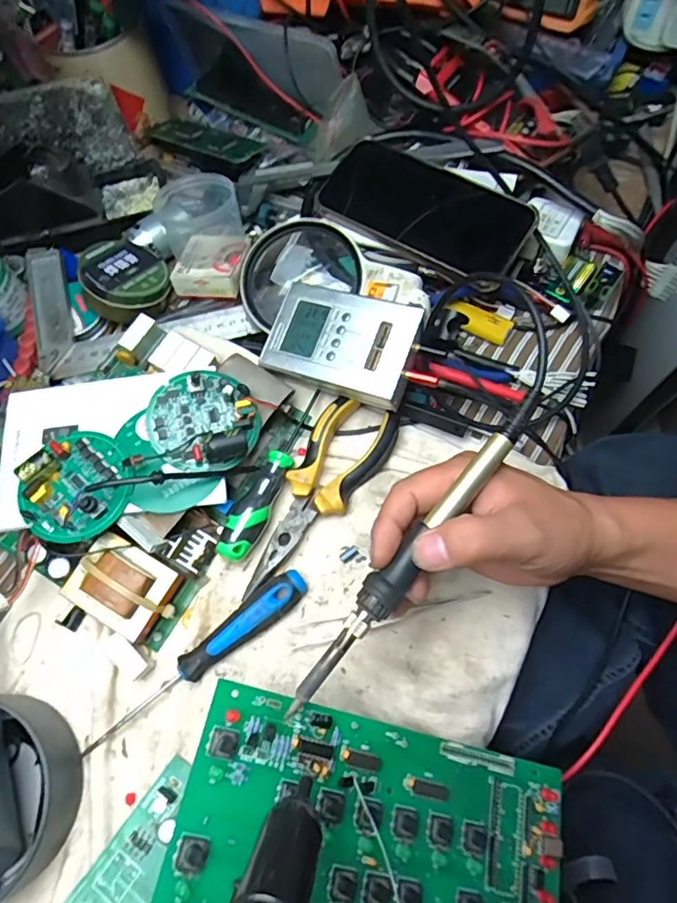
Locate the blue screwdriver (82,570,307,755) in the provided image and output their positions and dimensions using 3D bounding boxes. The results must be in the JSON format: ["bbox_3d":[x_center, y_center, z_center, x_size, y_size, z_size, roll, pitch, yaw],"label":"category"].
[{"bbox_3d":[-0.086,0.130,0.336,0.157,0.019,0.023,-37,71,-12],"label":"blue screwdriver"}]

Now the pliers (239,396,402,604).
[{"bbox_3d":[-0.016,0.028,0.360,0.052,0.019,0.144,31,72,14],"label":"pliers"}]

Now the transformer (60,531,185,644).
[{"bbox_3d":[-0.136,0.087,0.344,0.062,0.036,0.049,28,71,13],"label":"transformer"}]

